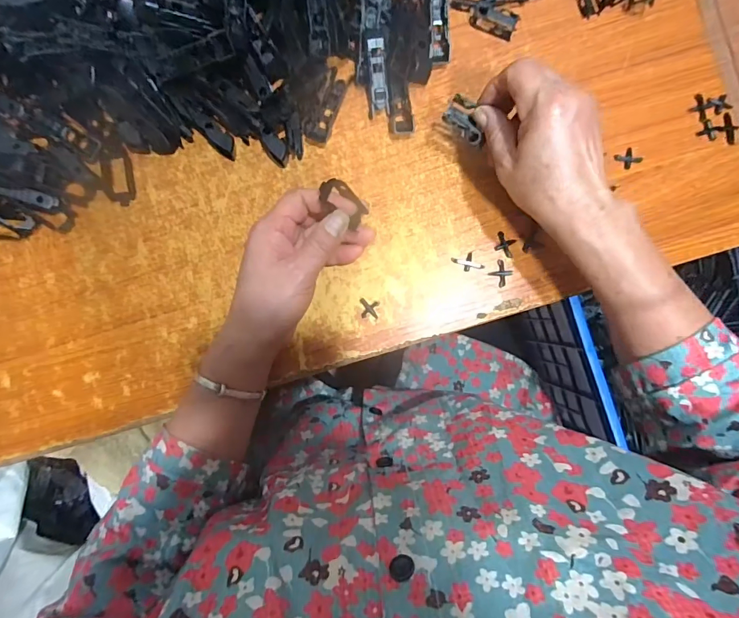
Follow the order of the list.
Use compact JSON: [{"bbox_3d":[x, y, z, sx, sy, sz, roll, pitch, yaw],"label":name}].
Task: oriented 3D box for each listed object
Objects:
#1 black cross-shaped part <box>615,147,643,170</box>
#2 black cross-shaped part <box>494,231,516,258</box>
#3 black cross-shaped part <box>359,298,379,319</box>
[{"bbox_3d":[0.235,-0.137,0.375,0.016,0.004,0.019,-40,89,-2],"label":"black cross-shaped part"},{"bbox_3d":[0.123,-0.058,0.371,0.020,0.004,0.018,27,88,0],"label":"black cross-shaped part"},{"bbox_3d":[0.000,0.000,0.370,0.016,0.004,0.017,3,88,-1],"label":"black cross-shaped part"}]

